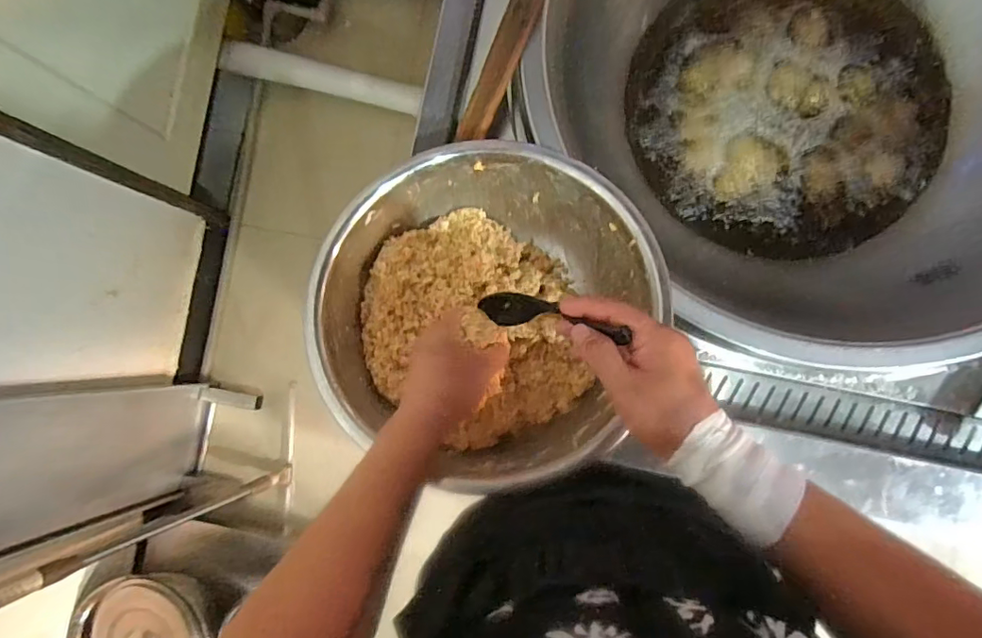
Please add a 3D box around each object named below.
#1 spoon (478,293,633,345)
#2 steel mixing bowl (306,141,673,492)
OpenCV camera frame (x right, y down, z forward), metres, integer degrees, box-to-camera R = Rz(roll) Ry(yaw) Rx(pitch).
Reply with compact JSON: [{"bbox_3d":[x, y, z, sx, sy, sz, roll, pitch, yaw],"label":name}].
[{"bbox_3d":[0.050,-0.001,0.454,0.038,0.164,0.031,19,87,-33],"label":"spoon"},{"bbox_3d":[-0.009,-0.021,0.600,0.322,0.142,0.342,0,86,4],"label":"steel mixing bowl"}]

